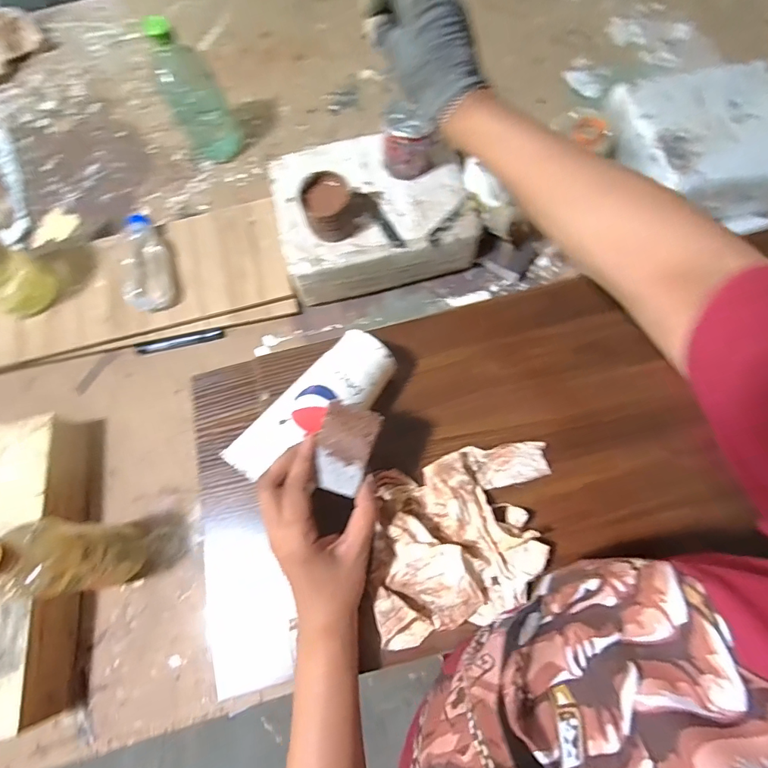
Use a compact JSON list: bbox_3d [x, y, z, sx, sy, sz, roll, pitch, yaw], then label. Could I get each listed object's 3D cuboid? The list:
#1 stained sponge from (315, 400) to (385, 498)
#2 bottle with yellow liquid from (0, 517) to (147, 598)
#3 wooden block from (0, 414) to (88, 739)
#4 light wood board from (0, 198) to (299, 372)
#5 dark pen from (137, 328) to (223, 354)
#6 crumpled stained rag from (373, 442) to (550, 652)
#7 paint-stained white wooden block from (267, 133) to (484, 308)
[{"bbox_3d":[-0.032,0.052,0.356,0.044,0.020,0.068,17,74,7],"label":"stained sponge"},{"bbox_3d":[-0.329,0.184,0.469,0.054,0.191,0.070,8,72,5],"label":"bottle with yellow liquid"},{"bbox_3d":[-0.437,0.210,0.518,0.118,0.072,0.336,-11,72,-1],"label":"wooden block"},{"bbox_3d":[-0.400,-0.141,0.650,0.510,0.031,0.178,-12,83,1],"label":"light wood board"},{"bbox_3d":[-0.299,-0.063,0.642,0.127,0.010,0.018,-11,72,-1],"label":"dark pen"},{"bbox_3d":[0.074,0.130,0.382,0.189,0.055,0.141,-16,72,-3],"label":"crumpled stained rag"},{"bbox_3d":[-0.014,-0.240,0.636,0.264,0.099,0.191,-13,72,-2],"label":"paint-stained white wooden block"}]

